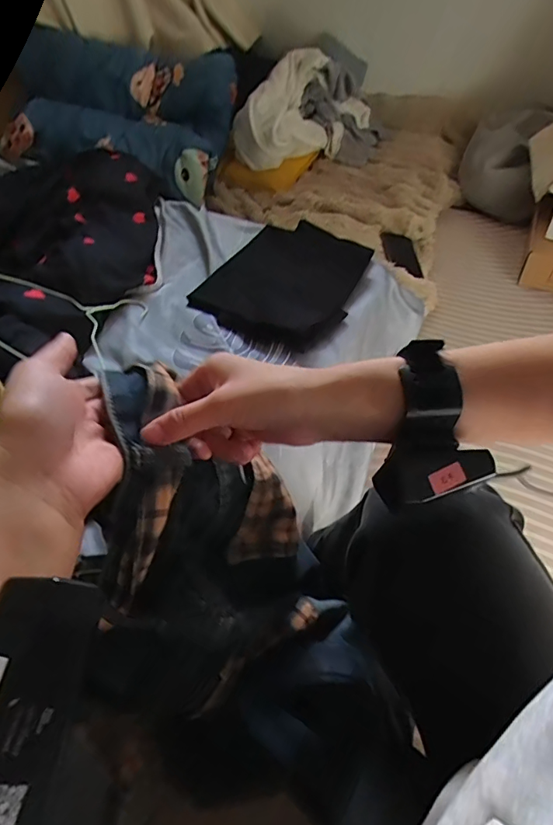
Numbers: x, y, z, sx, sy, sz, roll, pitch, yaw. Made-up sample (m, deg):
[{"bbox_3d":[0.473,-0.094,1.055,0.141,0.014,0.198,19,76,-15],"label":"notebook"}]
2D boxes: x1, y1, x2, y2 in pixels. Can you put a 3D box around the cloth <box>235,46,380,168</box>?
[{"bbox_3d":[0.086,-0.797,1.280,0.396,0.220,0.205,-17,53,-8],"label":"cloth"}]

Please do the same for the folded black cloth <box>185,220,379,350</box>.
[{"bbox_3d":[0.017,-0.236,0.839,0.233,0.039,0.299,23,58,21],"label":"folded black cloth"}]

